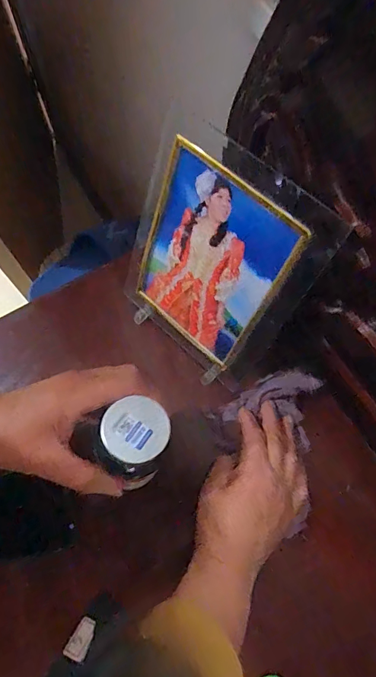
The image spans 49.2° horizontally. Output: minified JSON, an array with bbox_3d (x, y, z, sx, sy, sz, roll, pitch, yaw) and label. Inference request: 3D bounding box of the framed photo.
[{"bbox_3d":[0.019,-0.065,0.396,0.160,0.215,0.030,44,50,15],"label":"framed photo"}]

